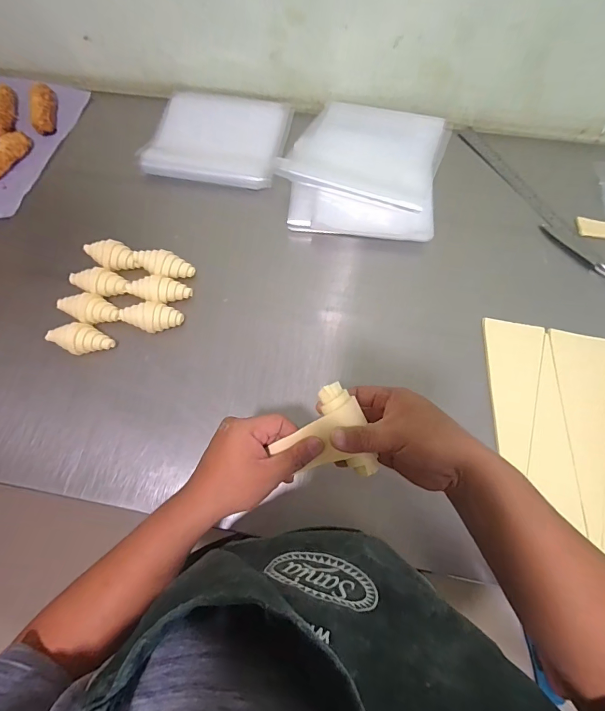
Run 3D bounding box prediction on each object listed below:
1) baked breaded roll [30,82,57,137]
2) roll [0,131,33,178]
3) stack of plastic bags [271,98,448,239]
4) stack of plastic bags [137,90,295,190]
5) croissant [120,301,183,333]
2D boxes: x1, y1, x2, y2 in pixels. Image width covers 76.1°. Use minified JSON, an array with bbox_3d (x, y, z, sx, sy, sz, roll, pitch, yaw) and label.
[{"bbox_3d":[-0.532,-0.513,0.795,0.037,0.030,0.119,-6,82,0],"label":"baked breaded roll"},{"bbox_3d":[-0.586,-0.386,0.750,0.042,0.035,0.135,32,73,13],"label":"roll"},{"bbox_3d":[0.107,-0.342,0.707,0.280,0.045,0.302,12,69,6],"label":"stack of plastic bags"},{"bbox_3d":[-0.164,-0.433,0.761,0.255,0.033,0.223,7,69,4],"label":"stack of plastic bags"},{"bbox_3d":[-0.238,-0.059,0.611,0.098,0.044,0.044,3,69,2],"label":"croissant"}]

